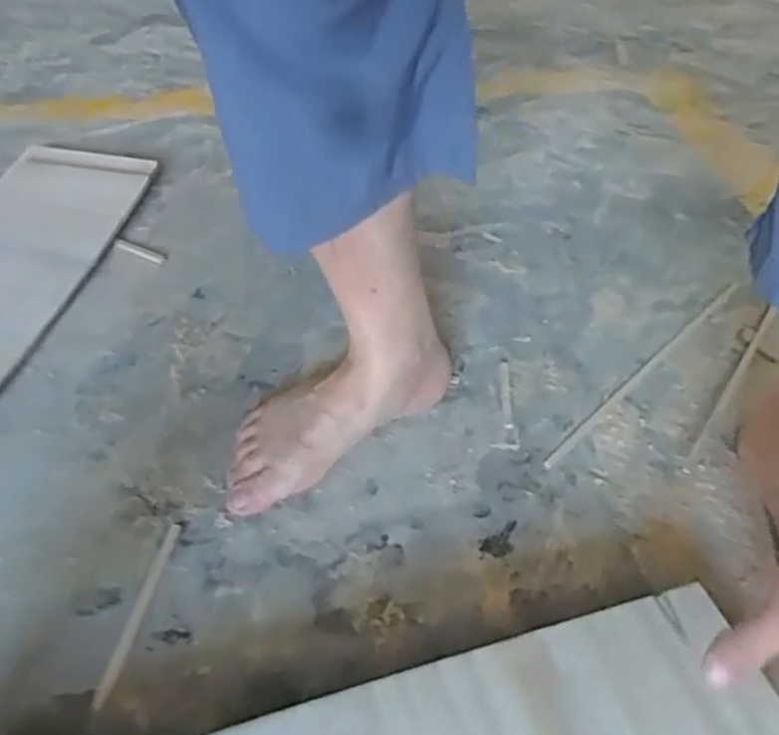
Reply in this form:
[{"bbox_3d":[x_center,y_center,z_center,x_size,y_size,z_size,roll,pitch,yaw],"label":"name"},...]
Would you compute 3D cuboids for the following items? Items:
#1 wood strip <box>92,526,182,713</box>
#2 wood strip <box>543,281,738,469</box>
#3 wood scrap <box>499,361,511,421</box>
[{"bbox_3d":[-0.200,0.194,0.594,0.011,0.004,0.157,8,47,6],"label":"wood strip"},{"bbox_3d":[0.283,-0.004,0.799,0.012,0.004,0.379,36,55,28],"label":"wood strip"},{"bbox_3d":[0.120,0.022,0.769,0.011,0.005,0.087,5,46,2],"label":"wood scrap"}]

